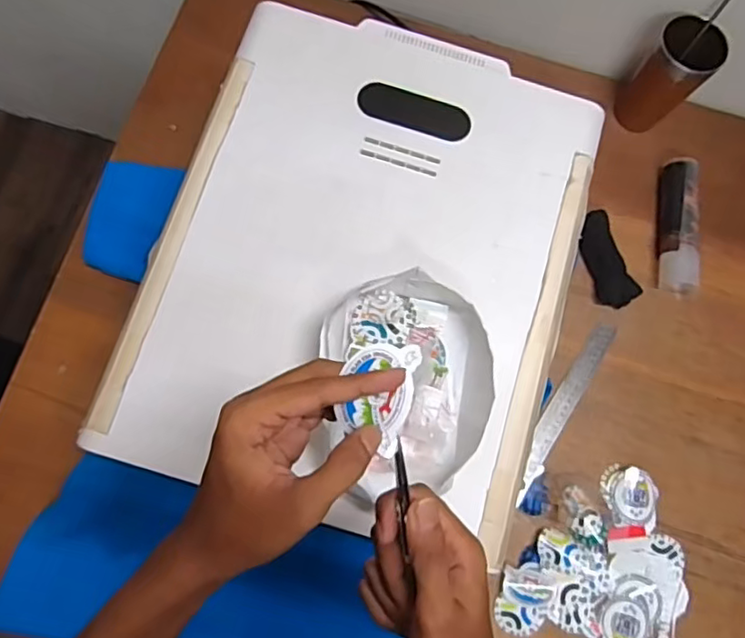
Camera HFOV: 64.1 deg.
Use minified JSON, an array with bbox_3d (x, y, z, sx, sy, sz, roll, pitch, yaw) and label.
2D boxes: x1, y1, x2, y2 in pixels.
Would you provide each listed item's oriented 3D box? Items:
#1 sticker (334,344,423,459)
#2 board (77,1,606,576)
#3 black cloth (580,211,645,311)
[{"bbox_3d":[0.002,0.045,0.342,0.040,0.009,0.064,14,98,0],"label":"sticker"},{"bbox_3d":[-0.001,-0.067,0.589,0.397,0.030,0.508,16,77,3],"label":"board"},{"bbox_3d":[0.304,-0.078,0.776,0.051,0.014,0.125,-18,79,-8],"label":"black cloth"}]

